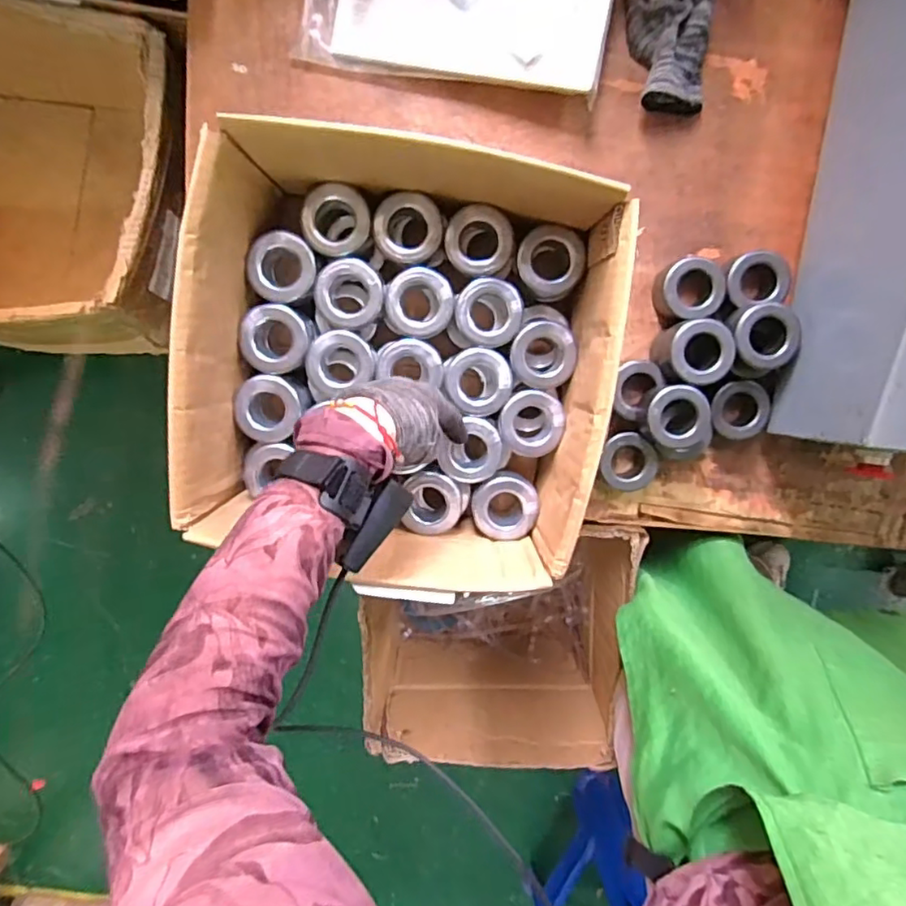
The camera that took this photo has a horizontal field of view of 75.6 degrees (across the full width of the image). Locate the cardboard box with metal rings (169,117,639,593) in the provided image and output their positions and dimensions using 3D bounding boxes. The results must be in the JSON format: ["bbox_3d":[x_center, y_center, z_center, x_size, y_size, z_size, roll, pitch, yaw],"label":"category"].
[{"bbox_3d":[-0.046,-0.071,0.531,0.324,0.181,0.316,8,100,-2],"label":"cardboard box with metal rings"}]

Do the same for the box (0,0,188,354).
[{"bbox_3d":[-0.472,-0.307,0.661,0.344,0.225,0.363,11,100,-2],"label":"box"}]

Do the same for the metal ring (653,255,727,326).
[{"bbox_3d":[0.237,-0.165,0.589,0.058,0.043,0.059,0,100,0],"label":"metal ring"}]

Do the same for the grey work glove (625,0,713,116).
[{"bbox_3d":[0.208,-0.407,0.546,0.086,0.038,0.152,7,100,-2],"label":"grey work glove"}]

